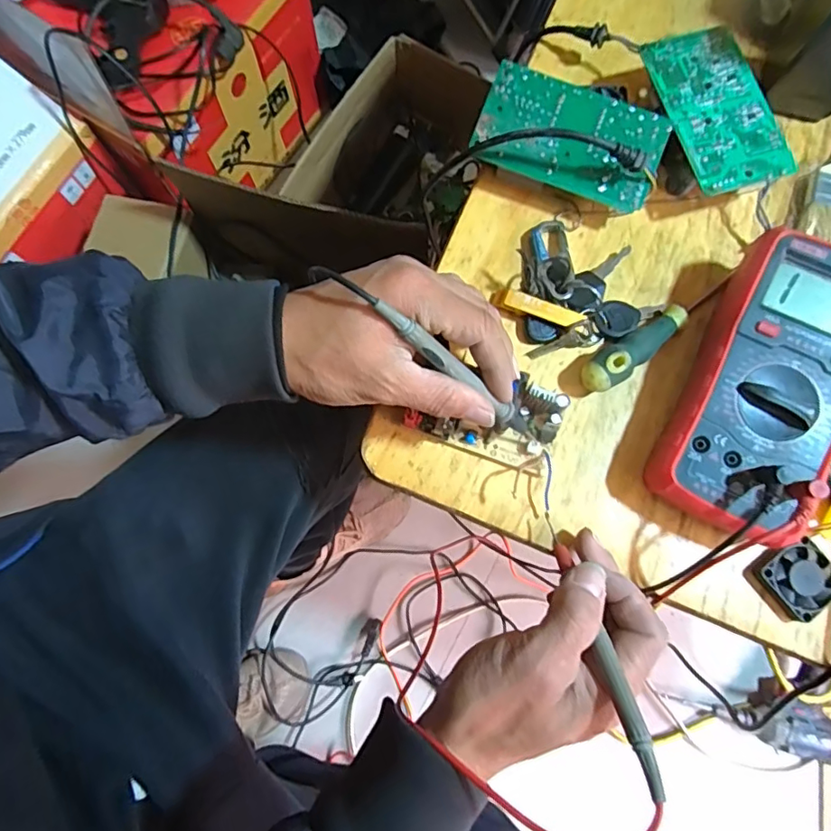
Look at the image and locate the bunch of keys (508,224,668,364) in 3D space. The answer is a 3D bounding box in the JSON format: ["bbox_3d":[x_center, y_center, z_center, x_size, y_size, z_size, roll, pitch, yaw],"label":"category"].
[{"bbox_3d":[0.110,-0.095,0.366,0.097,0.031,0.090,-13,78,-3],"label":"bunch of keys"}]

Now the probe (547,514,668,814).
[{"bbox_3d":[0.094,0.115,0.284,0.012,0.018,0.148,-7,35,-2],"label":"probe"}]

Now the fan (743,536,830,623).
[{"bbox_3d":[0.236,0.100,0.337,0.044,0.013,0.043,-36,80,-7],"label":"fan"}]

